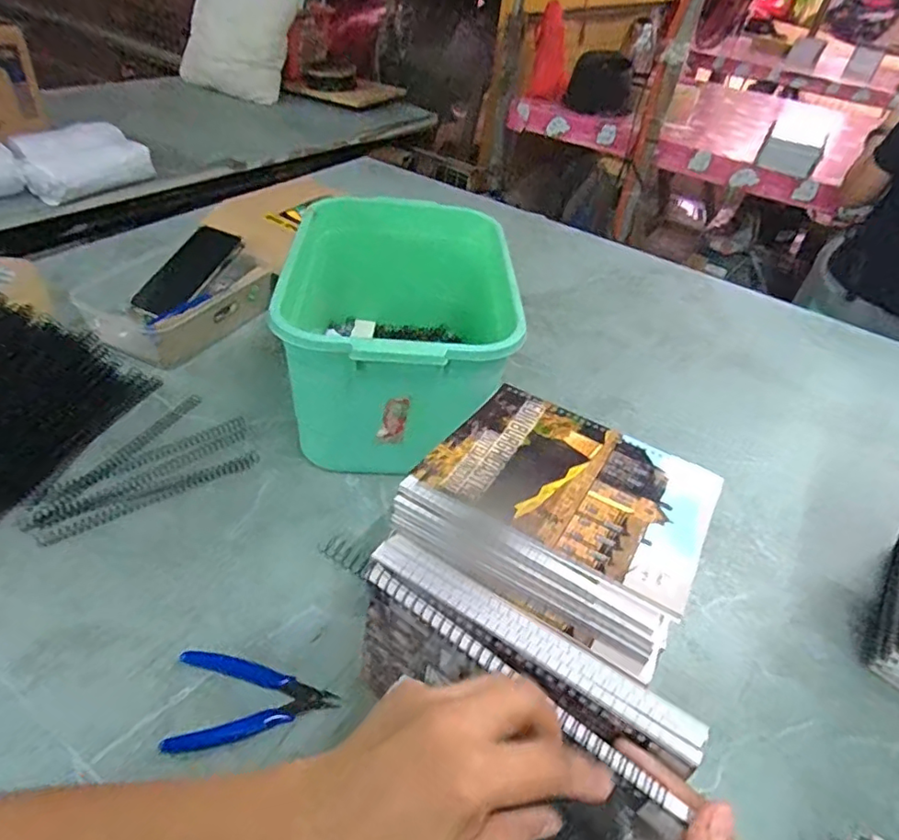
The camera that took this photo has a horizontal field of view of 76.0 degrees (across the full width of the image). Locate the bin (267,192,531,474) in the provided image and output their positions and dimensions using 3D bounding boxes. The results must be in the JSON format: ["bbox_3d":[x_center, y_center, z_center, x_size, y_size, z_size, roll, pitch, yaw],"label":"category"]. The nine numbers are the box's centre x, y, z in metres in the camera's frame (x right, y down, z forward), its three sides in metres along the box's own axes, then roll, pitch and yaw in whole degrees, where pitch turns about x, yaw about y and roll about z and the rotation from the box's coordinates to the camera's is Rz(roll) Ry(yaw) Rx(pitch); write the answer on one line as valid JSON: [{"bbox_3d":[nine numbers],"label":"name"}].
[{"bbox_3d":[-0.060,-0.118,0.685,0.228,0.186,0.357,2,42,-6],"label":"bin"}]

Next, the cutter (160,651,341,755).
[{"bbox_3d":[-0.149,0.214,0.441,0.120,0.014,0.073,2,42,-6],"label":"cutter"}]

